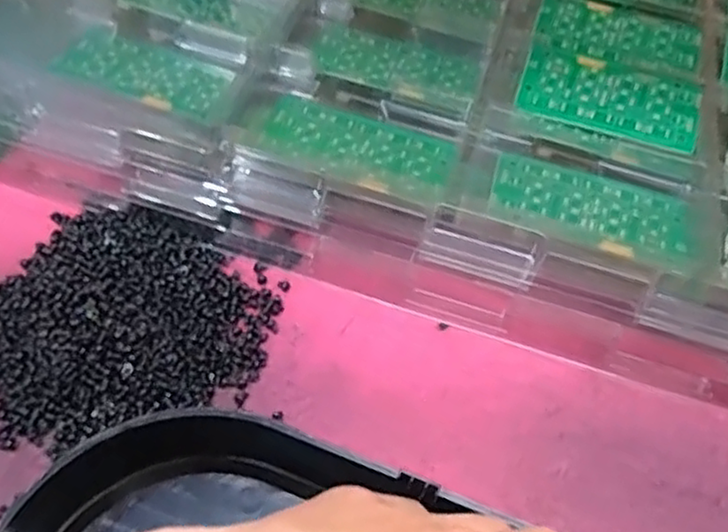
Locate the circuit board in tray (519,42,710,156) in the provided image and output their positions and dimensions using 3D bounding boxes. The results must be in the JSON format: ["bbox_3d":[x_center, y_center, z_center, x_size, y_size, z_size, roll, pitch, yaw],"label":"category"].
[{"bbox_3d":[0.133,-0.091,0.388,0.094,0.009,0.048,17,55,4],"label":"circuit board in tray"}]

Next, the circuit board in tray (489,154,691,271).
[{"bbox_3d":[0.110,-0.031,0.343,0.094,0.005,0.049,23,56,9],"label":"circuit board in tray"}]

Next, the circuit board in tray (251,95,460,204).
[{"bbox_3d":[-0.003,-0.059,0.351,0.092,0.011,0.046,18,55,5],"label":"circuit board in tray"}]

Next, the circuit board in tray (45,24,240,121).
[{"bbox_3d":[-0.113,-0.104,0.378,0.085,0.006,0.046,18,51,4],"label":"circuit board in tray"}]

